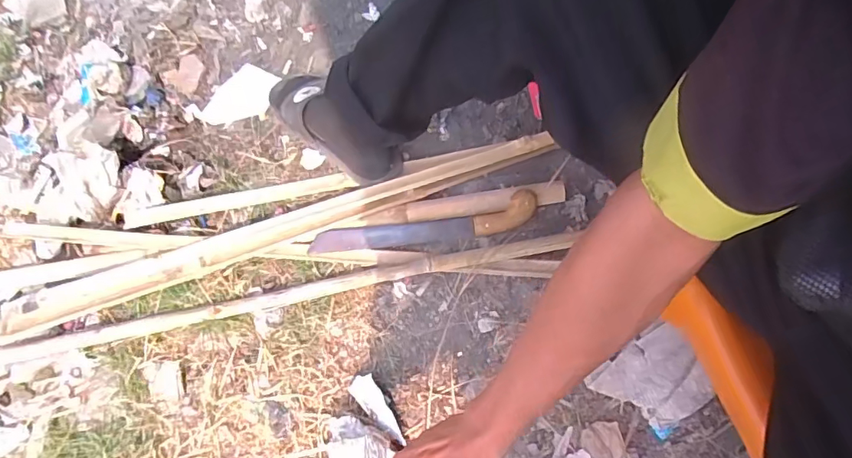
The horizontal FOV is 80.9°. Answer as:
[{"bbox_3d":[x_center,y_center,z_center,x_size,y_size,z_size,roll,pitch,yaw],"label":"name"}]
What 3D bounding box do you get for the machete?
[{"bbox_3d":[-0.003,-0.001,0.713,0.324,0.030,0.048,-11,67,-2],"label":"machete"}]

